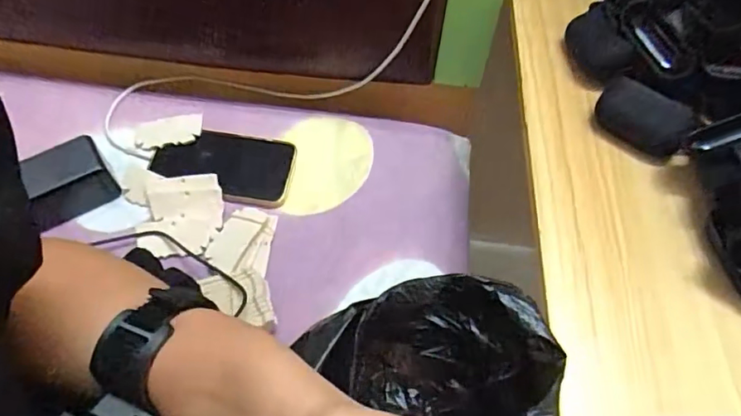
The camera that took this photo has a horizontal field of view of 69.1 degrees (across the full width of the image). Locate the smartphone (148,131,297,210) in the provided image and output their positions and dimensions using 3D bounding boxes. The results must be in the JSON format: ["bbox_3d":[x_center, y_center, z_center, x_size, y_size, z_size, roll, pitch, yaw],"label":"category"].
[{"bbox_3d":[-0.152,-0.048,0.549,0.142,0.014,0.076,9,58,3],"label":"smartphone"}]

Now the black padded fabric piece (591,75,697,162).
[{"bbox_3d":[0.193,-0.064,0.381,0.063,0.035,0.031,33,62,17],"label":"black padded fabric piece"}]

